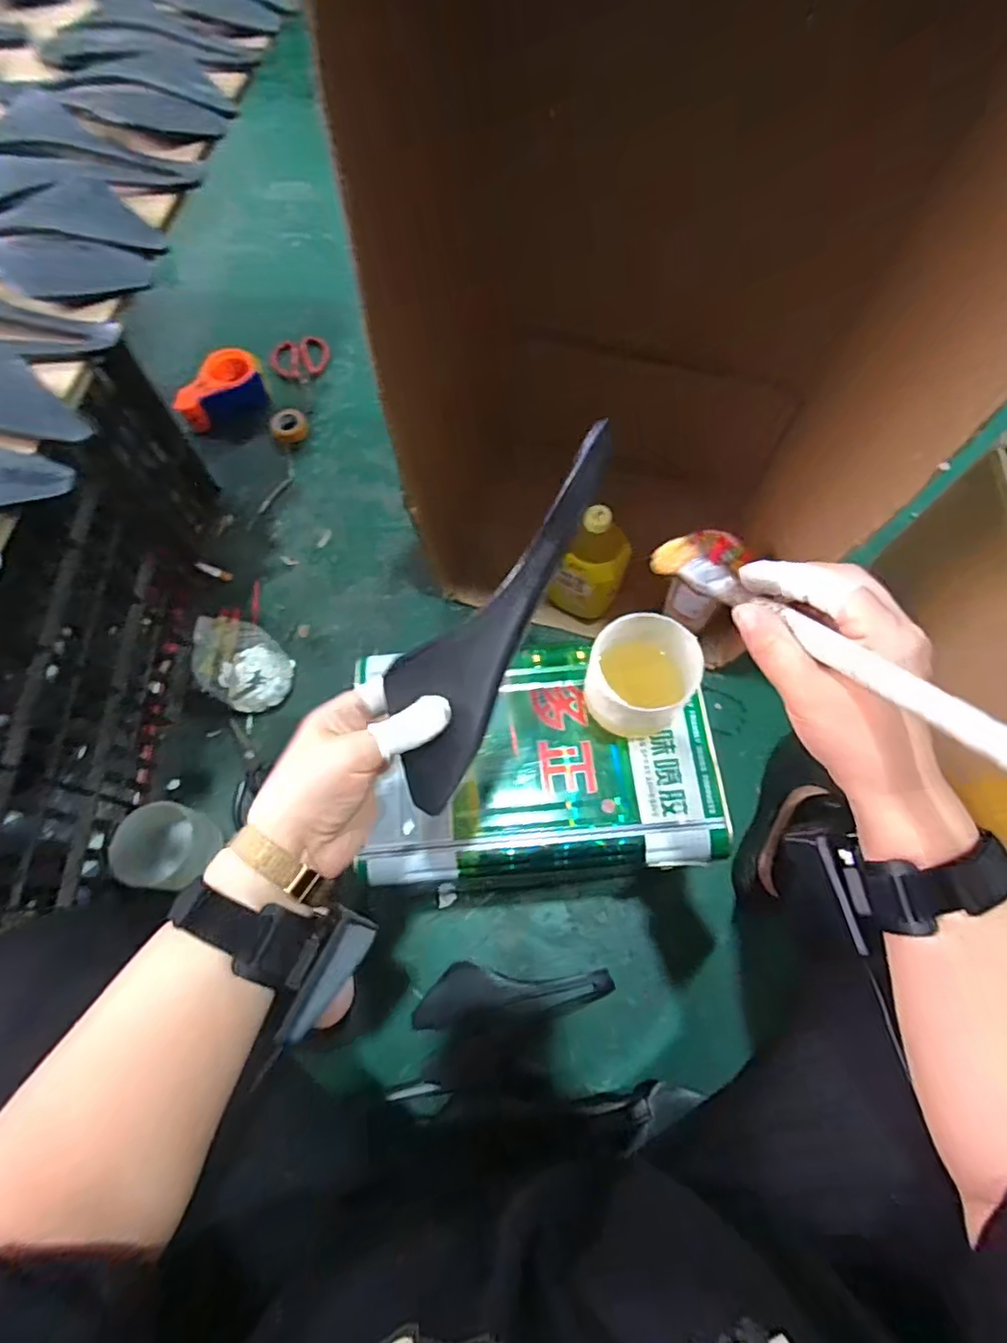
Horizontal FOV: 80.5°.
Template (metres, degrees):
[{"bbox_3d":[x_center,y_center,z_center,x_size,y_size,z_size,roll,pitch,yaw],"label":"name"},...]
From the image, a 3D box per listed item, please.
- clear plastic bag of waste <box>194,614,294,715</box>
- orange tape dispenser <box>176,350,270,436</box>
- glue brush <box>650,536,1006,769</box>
[{"bbox_3d":[-0.387,-0.020,0.856,0.190,0.032,0.110,43,74,15],"label":"clear plastic bag of waste"},{"bbox_3d":[-0.495,-0.496,1.043,0.157,0.054,0.096,-30,72,-11],"label":"orange tape dispenser"},{"bbox_3d":[0.161,-0.013,0.293,0.025,0.015,0.284,-23,35,-8],"label":"glue brush"}]

